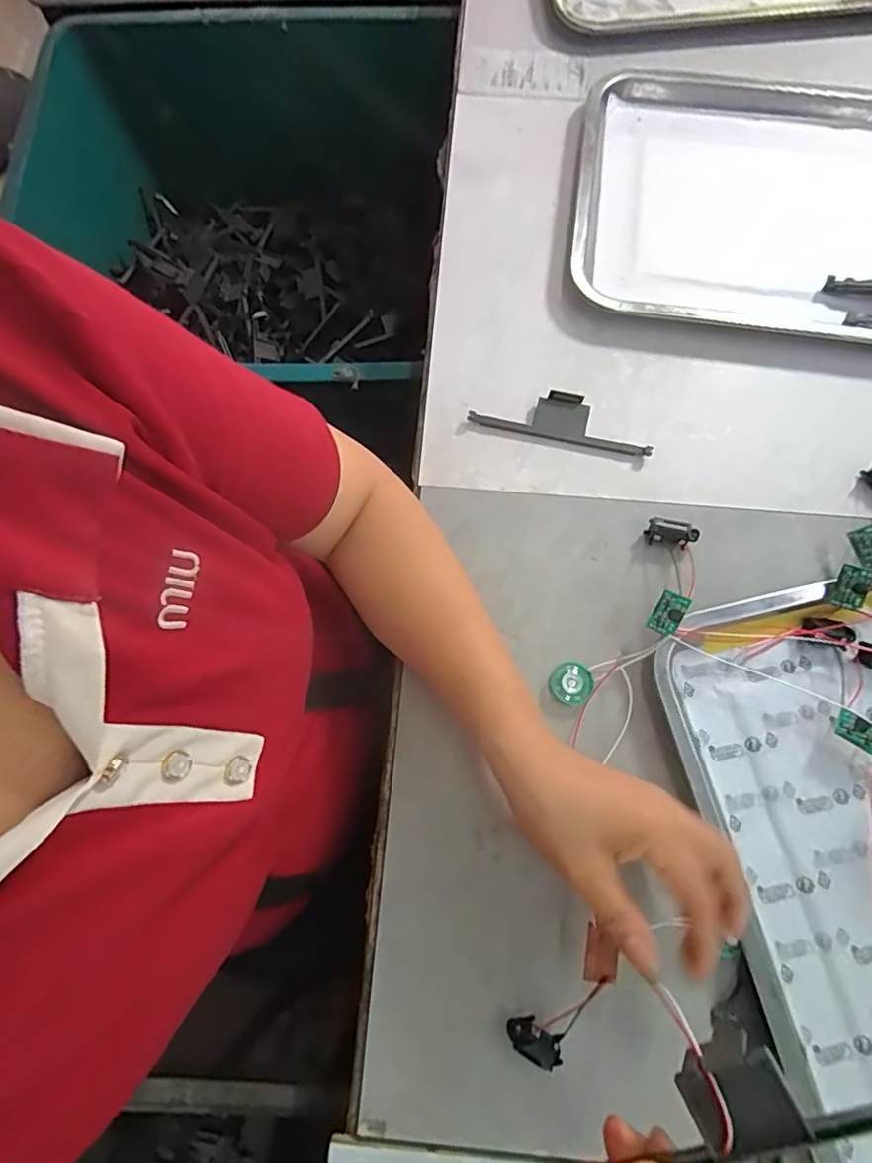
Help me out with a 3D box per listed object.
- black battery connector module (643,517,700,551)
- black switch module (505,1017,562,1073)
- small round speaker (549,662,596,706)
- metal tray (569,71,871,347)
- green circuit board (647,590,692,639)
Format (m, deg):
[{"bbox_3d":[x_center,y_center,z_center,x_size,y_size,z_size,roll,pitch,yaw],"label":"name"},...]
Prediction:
[{"bbox_3d":[0.168,-0.034,0.410,0.034,0.014,0.018,11,74,4],"label":"black battery connector module"},{"bbox_3d":[0.055,0.255,0.317,0.035,0.010,0.017,41,77,-10],"label":"black switch module"},{"bbox_3d":[0.092,0.069,0.385,0.028,0.005,0.027,26,75,8],"label":"small round speaker"},{"bbox_3d":[0.298,-0.317,0.484,0.355,0.026,0.255,8,74,3],"label":"metal tray"},{"bbox_3d":[0.153,0.022,0.376,0.018,0.007,0.028,25,83,25],"label":"green circuit board"}]

